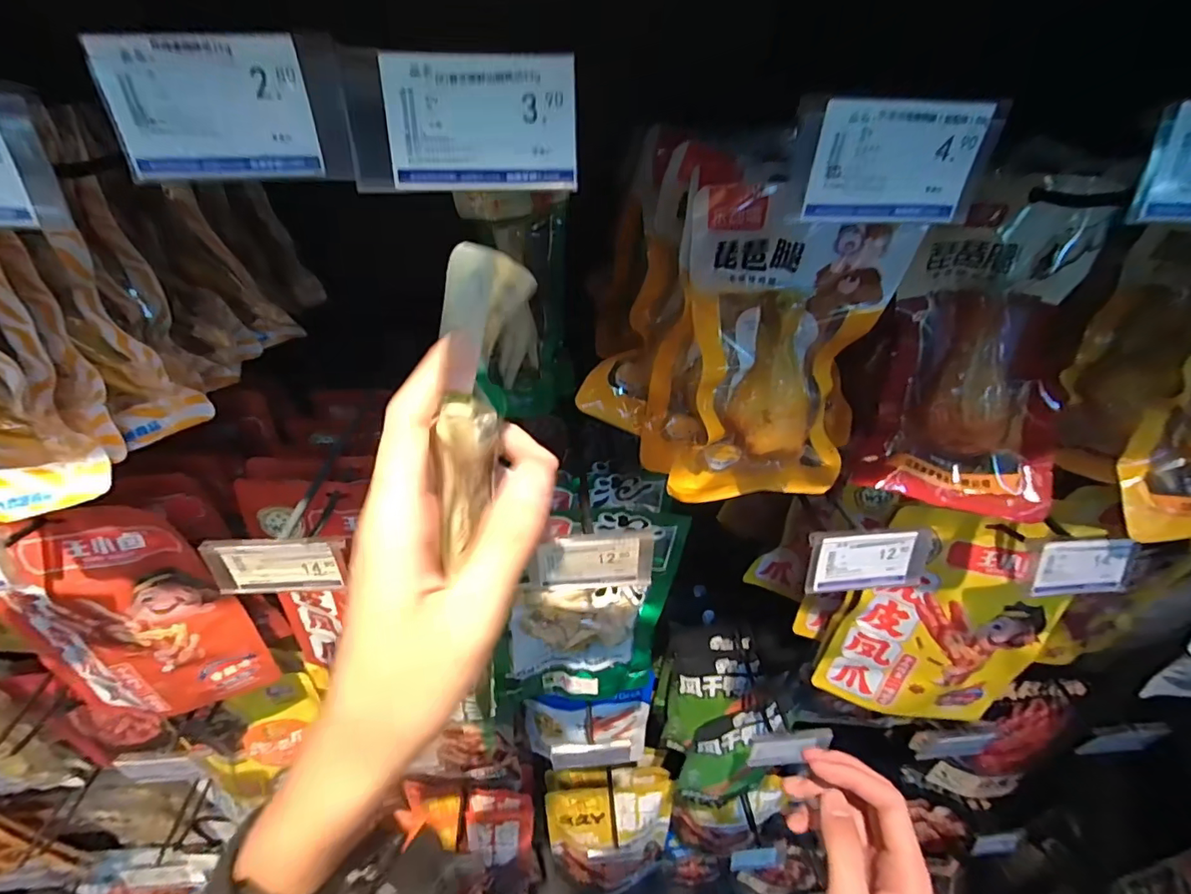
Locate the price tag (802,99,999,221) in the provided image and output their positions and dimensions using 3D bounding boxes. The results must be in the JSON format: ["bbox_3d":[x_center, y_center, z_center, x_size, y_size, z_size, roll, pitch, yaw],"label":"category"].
[{"bbox_3d":[0.116,-0.110,0.201,0.066,0.040,0.004,-3,37,-6],"label":"price tag"}]

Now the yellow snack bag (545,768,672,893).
[{"bbox_3d":[0.026,0.646,0.857,0.194,0.240,0.106,-6,40,-12],"label":"yellow snack bag"}]

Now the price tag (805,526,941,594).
[{"bbox_3d":[0.186,0.075,0.350,0.087,0.046,0.009,-2,20,-7],"label":"price tag"}]

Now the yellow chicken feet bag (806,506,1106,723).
[{"bbox_3d":[0.321,0.152,0.467,0.158,0.250,0.057,8,39,6],"label":"yellow chicken feet bag"}]

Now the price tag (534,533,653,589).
[{"bbox_3d":[-0.001,0.075,0.339,0.075,0.042,0.008,-1,39,-6],"label":"price tag"}]

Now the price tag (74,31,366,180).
[{"bbox_3d":[-0.126,-0.116,0.179,0.077,0.042,0.004,-3,31,-3],"label":"price tag"}]

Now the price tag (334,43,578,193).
[{"bbox_3d":[-0.047,-0.114,0.183,0.079,0.042,0.004,-2,21,-4],"label":"price tag"}]

